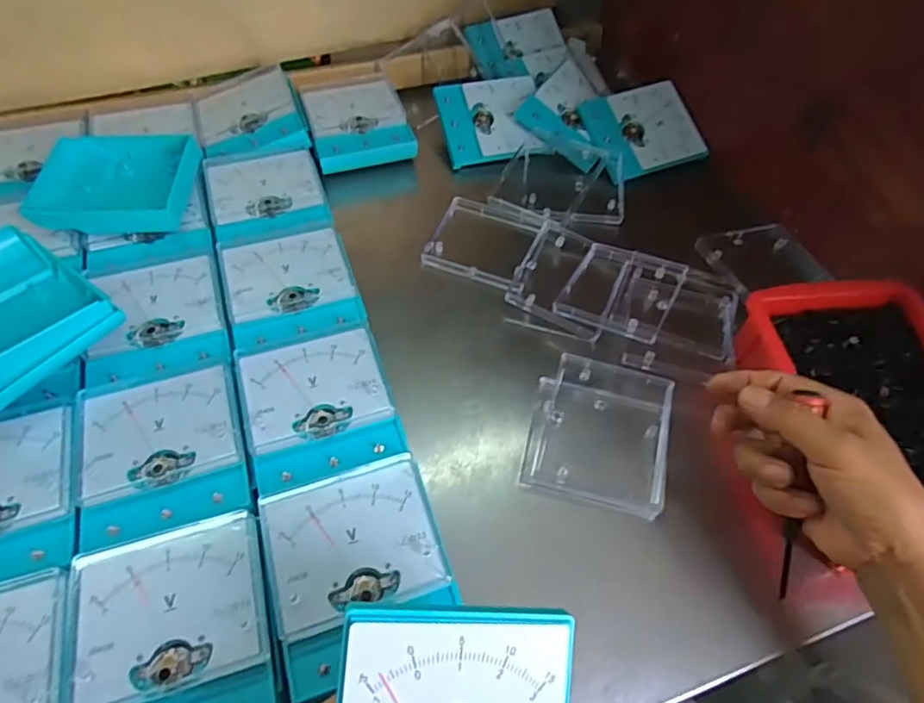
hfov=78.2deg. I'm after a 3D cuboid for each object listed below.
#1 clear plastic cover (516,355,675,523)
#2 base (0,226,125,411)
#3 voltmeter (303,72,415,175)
[{"bbox_3d":[0.100,0.057,0.416,0.097,0.023,0.106,13,56,5],"label":"clear plastic cover"},{"bbox_3d":[-0.316,-0.023,0.392,0.119,0.052,0.104,33,60,19],"label":"base"},{"bbox_3d":[-0.112,-0.244,0.596,0.097,0.025,0.127,-15,58,-13],"label":"voltmeter"}]

